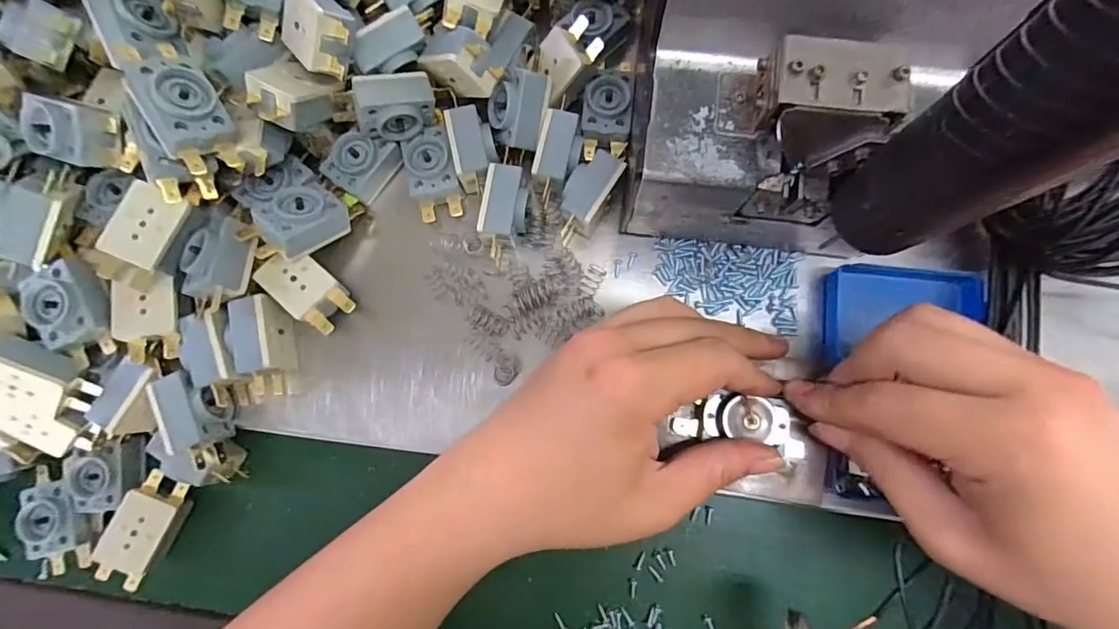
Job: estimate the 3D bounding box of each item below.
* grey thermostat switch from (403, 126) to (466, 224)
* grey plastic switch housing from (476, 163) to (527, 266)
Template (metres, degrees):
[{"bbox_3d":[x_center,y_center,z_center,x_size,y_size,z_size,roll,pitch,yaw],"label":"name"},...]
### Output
[{"bbox_3d":[-0.067,-0.075,0.273,0.025,0.014,0.045,-15,83,1],"label":"grey thermostat switch"},{"bbox_3d":[-0.028,-0.050,0.264,0.022,0.022,0.048,8,83,4],"label":"grey plastic switch housing"}]

